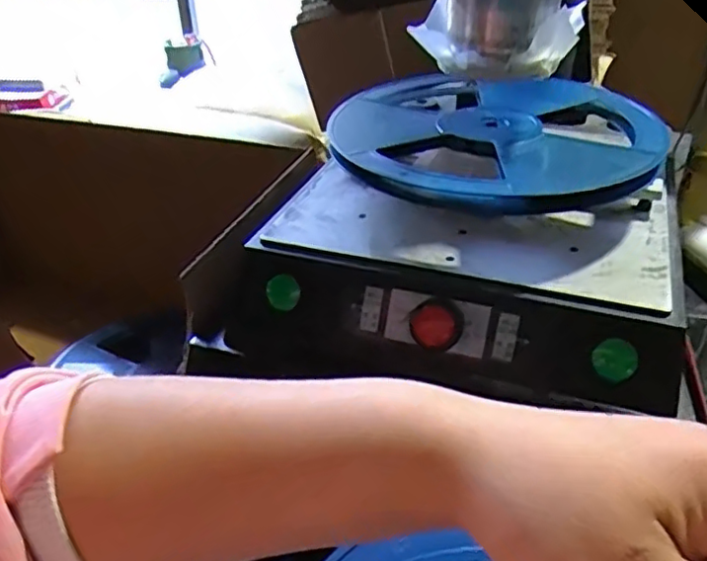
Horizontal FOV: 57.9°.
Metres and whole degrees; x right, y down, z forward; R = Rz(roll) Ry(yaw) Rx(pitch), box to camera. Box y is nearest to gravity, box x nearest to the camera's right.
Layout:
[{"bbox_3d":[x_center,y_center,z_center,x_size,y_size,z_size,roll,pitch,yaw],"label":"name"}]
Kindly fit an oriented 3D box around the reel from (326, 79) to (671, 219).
[{"bbox_3d":[0.135,-0.149,0.640,0.311,0.033,0.289,4,35,9],"label":"reel"}]

